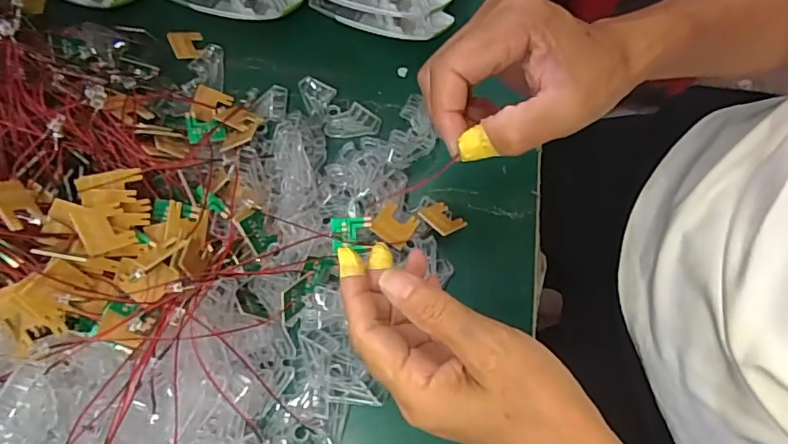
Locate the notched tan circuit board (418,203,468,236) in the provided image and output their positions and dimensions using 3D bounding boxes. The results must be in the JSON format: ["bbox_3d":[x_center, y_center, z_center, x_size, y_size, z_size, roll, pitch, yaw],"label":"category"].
[{"bbox_3d":[0.032,-0.003,0.347,0.027,0.004,0.027,40,42,25],"label":"notched tan circuit board"}]

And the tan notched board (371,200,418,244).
[{"bbox_3d":[0.000,0.001,0.336,0.026,0.004,0.025,33,60,7],"label":"tan notched board"}]

